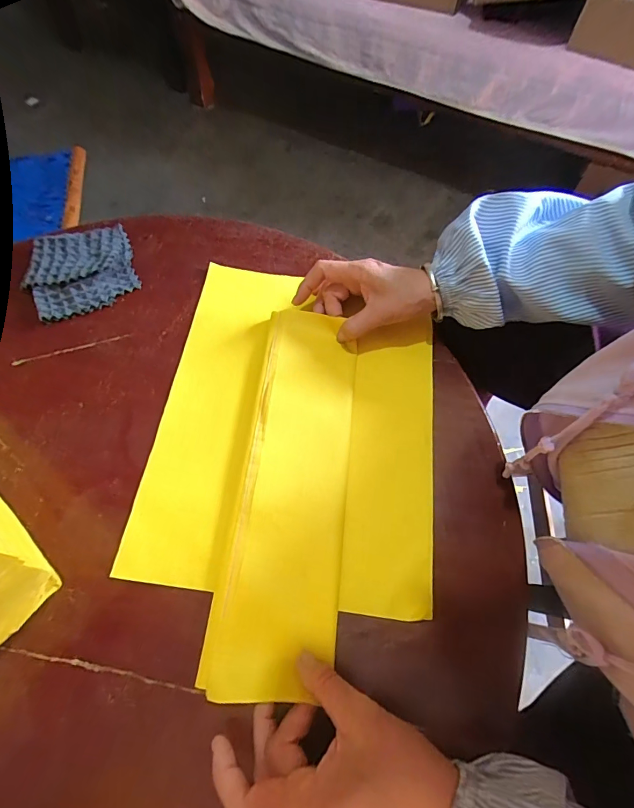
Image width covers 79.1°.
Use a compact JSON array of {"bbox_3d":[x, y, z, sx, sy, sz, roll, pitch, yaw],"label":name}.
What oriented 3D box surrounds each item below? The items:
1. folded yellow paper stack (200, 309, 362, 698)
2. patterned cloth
[{"bbox_3d":[-0.021,0.061,0.357,0.100,0.020,0.341,7,64,2],"label":"folded yellow paper stack"},{"bbox_3d":[-0.286,-0.164,0.464,0.119,0.018,0.116,-21,66,-11],"label":"patterned cloth"}]

